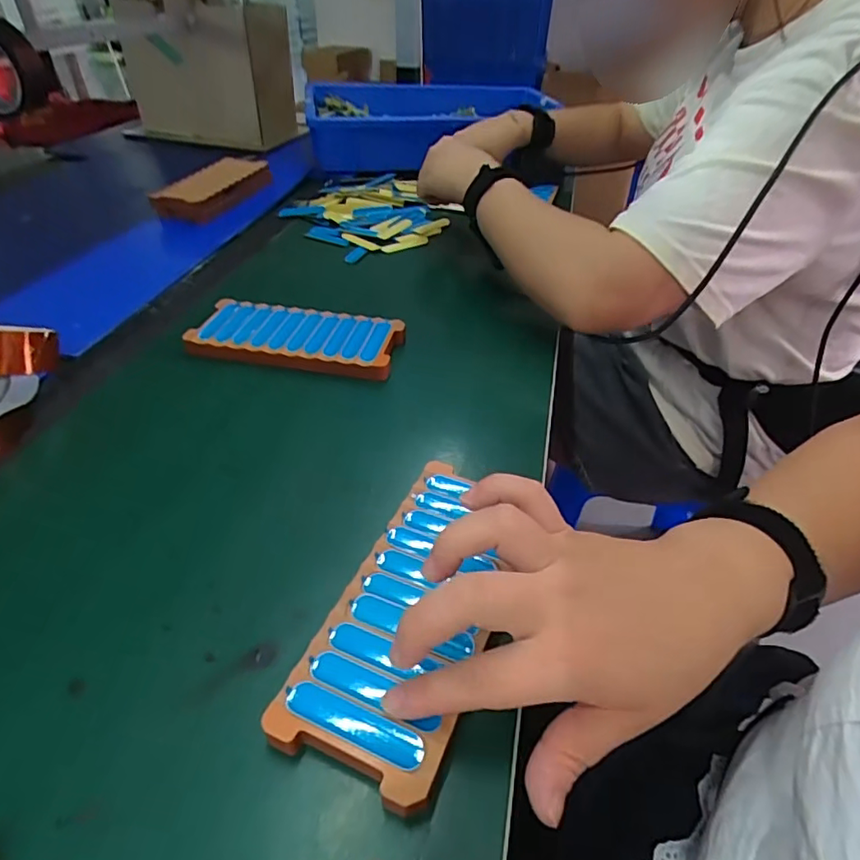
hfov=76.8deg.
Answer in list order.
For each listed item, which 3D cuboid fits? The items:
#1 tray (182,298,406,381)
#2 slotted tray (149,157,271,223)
[{"bbox_3d":[-0.115,-0.081,0.475,0.175,0.019,0.079,8,40,8],"label":"tray"},{"bbox_3d":[-0.298,-0.337,0.753,0.080,0.039,0.192,10,41,11],"label":"slotted tray"}]

